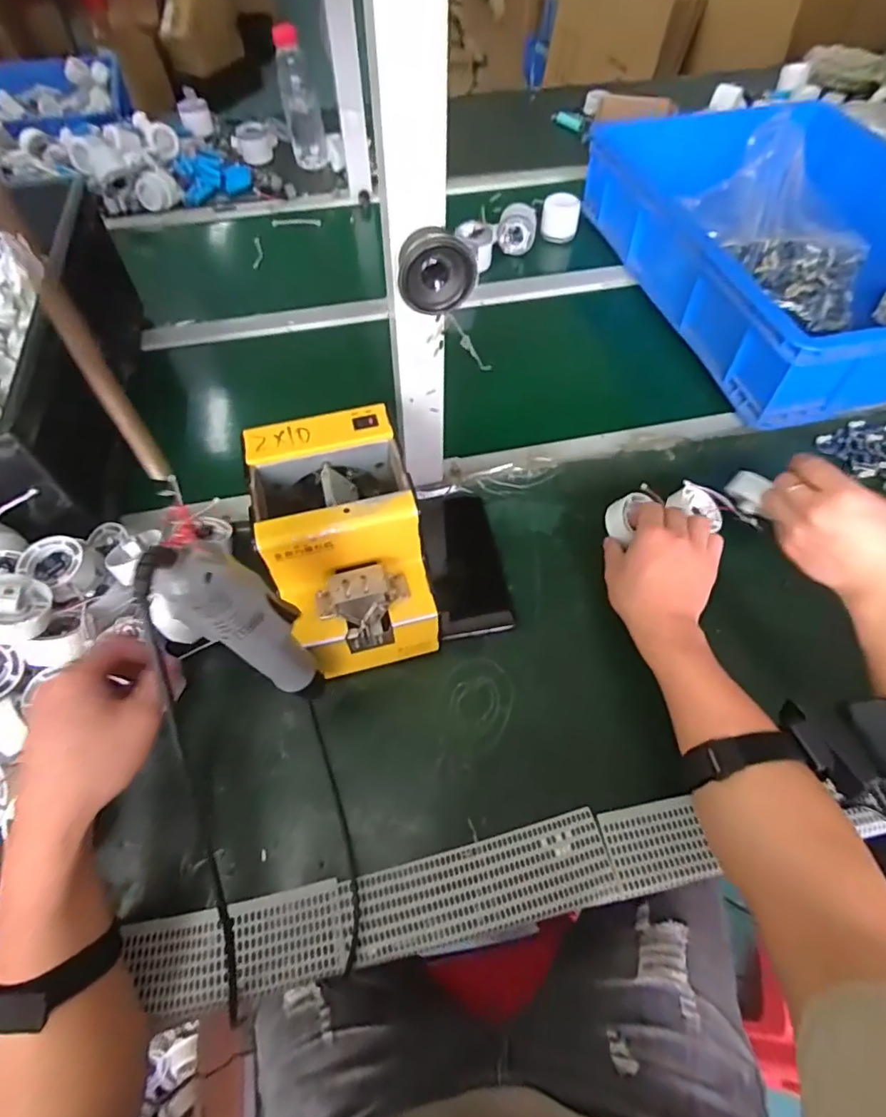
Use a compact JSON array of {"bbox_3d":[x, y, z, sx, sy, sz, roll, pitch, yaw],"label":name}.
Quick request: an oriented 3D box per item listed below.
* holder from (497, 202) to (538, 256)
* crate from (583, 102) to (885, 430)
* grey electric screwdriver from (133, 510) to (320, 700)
[{"bbox_3d":[0.120,-0.529,0.876,0.061,0.054,0.064,9,58,6],"label":"holder"},{"bbox_3d":[0.509,-0.452,0.776,0.418,0.167,0.577,-12,58,-6],"label":"crate"},{"bbox_3d":[-0.120,0.042,0.337,0.052,0.192,0.032,-21,60,-12],"label":"grey electric screwdriver"}]

